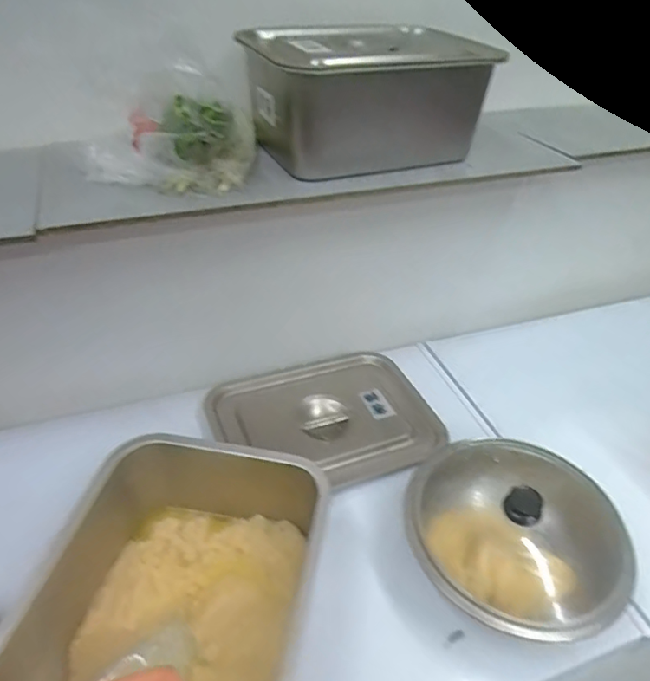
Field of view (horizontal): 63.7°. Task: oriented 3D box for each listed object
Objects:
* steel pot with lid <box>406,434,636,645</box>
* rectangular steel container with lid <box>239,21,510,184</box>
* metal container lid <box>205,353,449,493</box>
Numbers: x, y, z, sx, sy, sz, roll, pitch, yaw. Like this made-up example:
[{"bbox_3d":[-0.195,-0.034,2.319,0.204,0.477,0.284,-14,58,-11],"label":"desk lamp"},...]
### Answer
[{"bbox_3d":[0.230,0.232,0.642,0.223,0.105,0.249,-14,40,-21],"label":"steel pot with lid"},{"bbox_3d":[0.065,-0.377,0.817,0.331,0.164,0.244,-14,40,-20],"label":"rectangular steel container with lid"},{"bbox_3d":[0.007,0.125,0.843,0.333,0.031,0.262,-17,41,-24],"label":"metal container lid"}]

